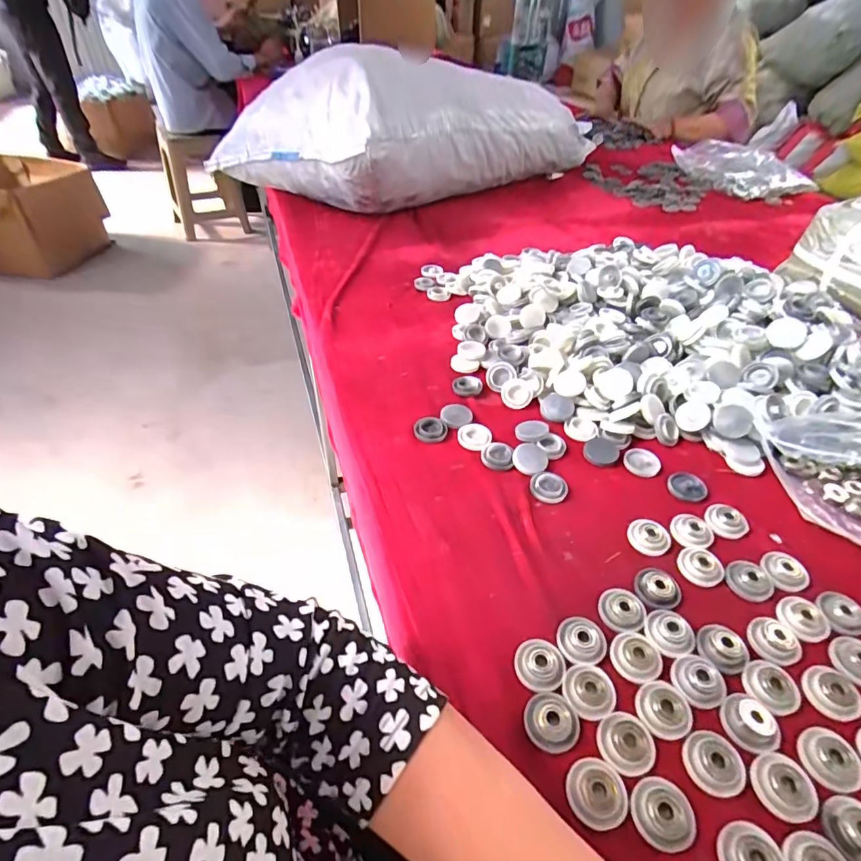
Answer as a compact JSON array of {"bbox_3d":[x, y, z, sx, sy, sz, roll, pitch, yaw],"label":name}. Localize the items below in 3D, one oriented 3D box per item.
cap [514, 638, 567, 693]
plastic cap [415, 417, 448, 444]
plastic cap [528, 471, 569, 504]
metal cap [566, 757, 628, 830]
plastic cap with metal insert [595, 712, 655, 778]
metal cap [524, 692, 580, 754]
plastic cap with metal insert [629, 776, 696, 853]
[{"bbox_3d":[0.076,0.159,0.341,0.033,0.008,0.036,2,42,-1],"label":"cap"},{"bbox_3d":[-0.001,-0.002,0.513,0.033,0.005,0.034,2,42,-1],"label":"plastic cap"},{"bbox_3d":[0.111,0.052,0.466,0.034,0.005,0.035,2,42,-1],"label":"plastic cap"},{"bbox_3d":[0.097,0.210,0.288,0.031,0.011,0.033,2,42,-1],"label":"metal cap"},{"bbox_3d":[0.121,0.192,0.306,0.028,0.011,0.033,-25,49,-28],"label":"plastic cap with metal insert"},{"bbox_3d":[0.077,0.185,0.315,0.032,0.009,0.032,2,42,-1],"label":"metal cap"},{"bbox_3d":[0.133,0.220,0.285,0.033,0.010,0.032,2,42,-1],"label":"plastic cap with metal insert"}]

